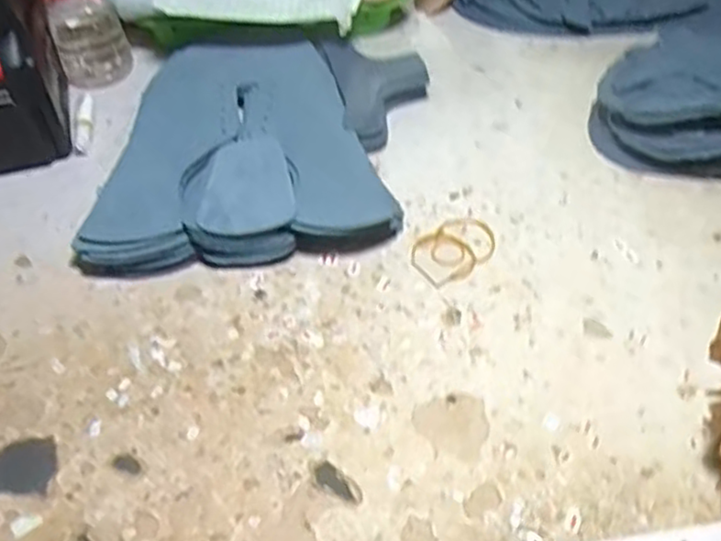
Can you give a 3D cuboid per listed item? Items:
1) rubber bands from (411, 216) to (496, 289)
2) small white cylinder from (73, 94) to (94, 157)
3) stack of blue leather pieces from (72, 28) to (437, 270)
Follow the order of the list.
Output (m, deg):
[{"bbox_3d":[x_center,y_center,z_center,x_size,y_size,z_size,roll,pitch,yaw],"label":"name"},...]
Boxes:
[{"bbox_3d":[0.064,-0.015,0.496,0.064,0.004,0.045,-35,58,-24],"label":"rubber bands"},{"bbox_3d":[-0.219,-0.118,0.583,0.012,0.012,0.069,-8,51,-5],"label":"small white cylinder"},{"bbox_3d":[-0.069,-0.091,0.546,0.207,0.028,0.235,5,51,6],"label":"stack of blue leather pieces"}]

